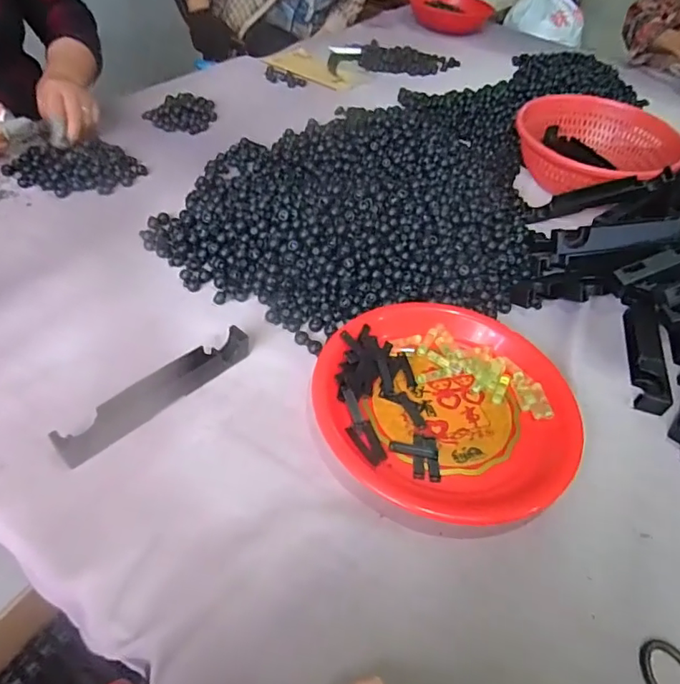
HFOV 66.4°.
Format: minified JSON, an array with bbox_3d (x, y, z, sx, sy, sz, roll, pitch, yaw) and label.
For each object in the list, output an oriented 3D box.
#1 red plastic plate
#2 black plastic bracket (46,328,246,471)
[{"bbox_3d":[0.106,0.055,0.523,0.251,0.025,0.239,4,46,-4],"label":"red plastic plate"},{"bbox_3d":[-0.169,0.046,0.493,0.192,0.026,0.033,-33,58,-33],"label":"black plastic bracket"}]

